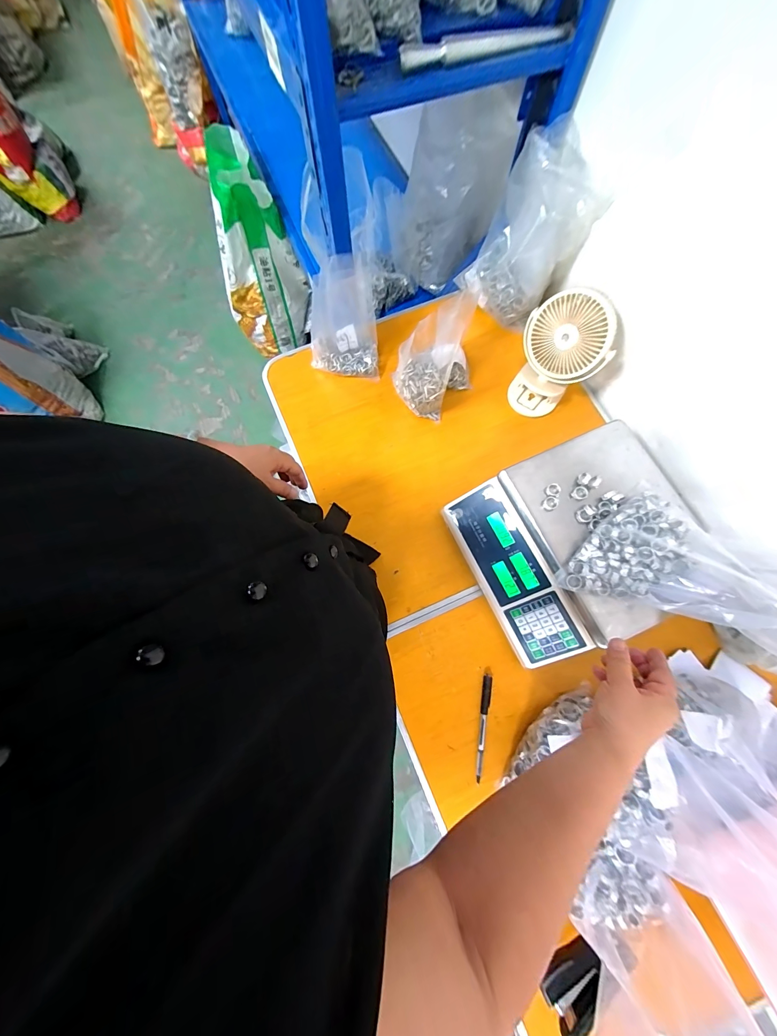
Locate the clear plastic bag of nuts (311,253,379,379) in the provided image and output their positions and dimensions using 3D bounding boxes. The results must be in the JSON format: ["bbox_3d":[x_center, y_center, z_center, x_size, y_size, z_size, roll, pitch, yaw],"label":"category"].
[{"bbox_3d":[-0.092,-0.378,0.645,0.133,0.156,0.142,-4,75,0],"label":"clear plastic bag of nuts"}]

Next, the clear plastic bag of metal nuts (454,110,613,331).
[{"bbox_3d":[0.251,-0.511,0.631,0.151,0.250,0.165,-24,76,-6],"label":"clear plastic bag of metal nuts"}]

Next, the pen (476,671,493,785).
[{"bbox_3d":[0.149,0.324,0.522,0.014,0.013,0.145,10,75,3],"label":"pen"}]

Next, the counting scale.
[{"bbox_3d":[0.294,0.037,0.538,0.314,0.128,0.283,-24,76,-6],"label":"counting scale"}]

